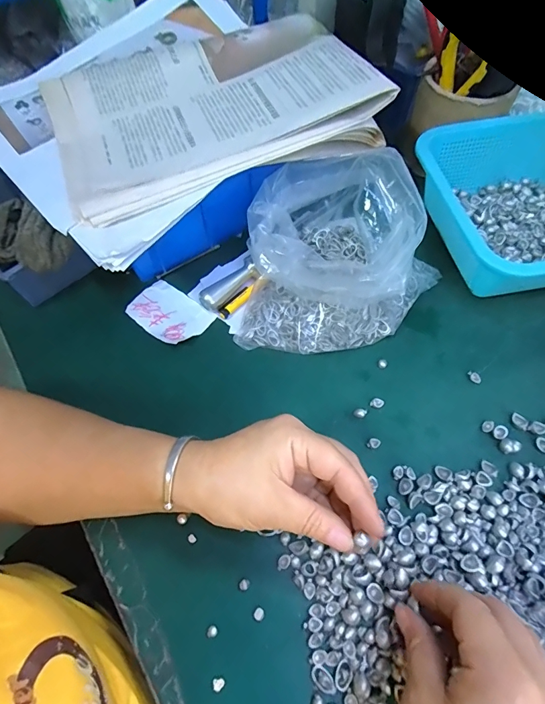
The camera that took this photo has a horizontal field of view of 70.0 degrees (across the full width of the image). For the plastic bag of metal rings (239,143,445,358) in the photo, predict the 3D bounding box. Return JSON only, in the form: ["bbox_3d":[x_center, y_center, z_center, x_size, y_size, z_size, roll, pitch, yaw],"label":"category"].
[{"bbox_3d":[0.066,-0.087,0.346,0.180,0.097,0.154,6,60,4],"label":"plastic bag of metal rings"}]

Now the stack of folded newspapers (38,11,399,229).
[{"bbox_3d":[-0.062,-0.233,0.359,0.274,0.043,0.210,-20,62,-10],"label":"stack of folded newspapers"}]

